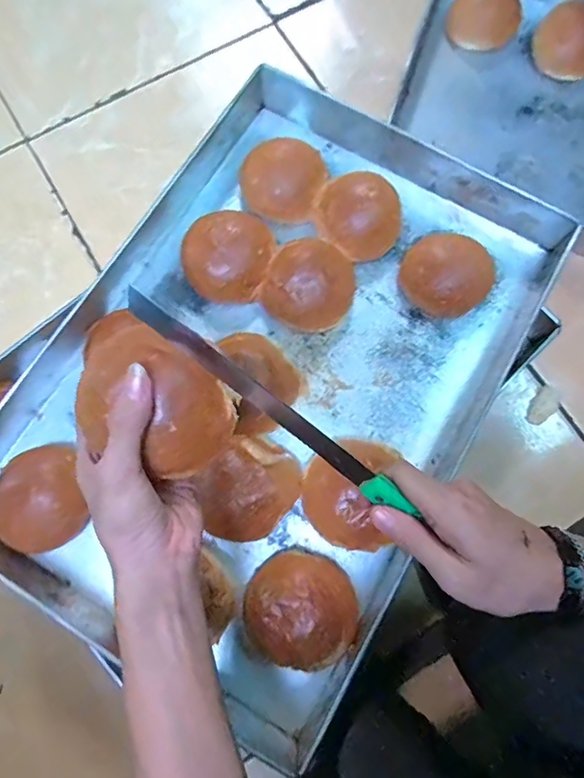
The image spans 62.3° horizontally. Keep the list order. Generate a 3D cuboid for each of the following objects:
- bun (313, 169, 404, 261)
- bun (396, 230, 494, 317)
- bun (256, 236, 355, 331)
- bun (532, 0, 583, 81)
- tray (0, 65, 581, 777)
[{"bbox_3d":[0.080,-0.200,0.560,0.091,0.051,0.094,0,73,-1],"label":"bun"},{"bbox_3d":[0.176,-0.133,0.539,0.095,0.052,0.091,41,76,10],"label":"bun"},{"bbox_3d":[0.017,-0.120,0.544,0.096,0.052,0.103,22,73,5],"label":"bun"},{"bbox_3d":[0.405,-0.507,0.699,0.094,0.060,0.094,35,75,9],"label":"bun"},{"bbox_3d":[-0.018,-0.018,0.514,0.430,0.062,0.606,32,75,8],"label":"tray"}]

